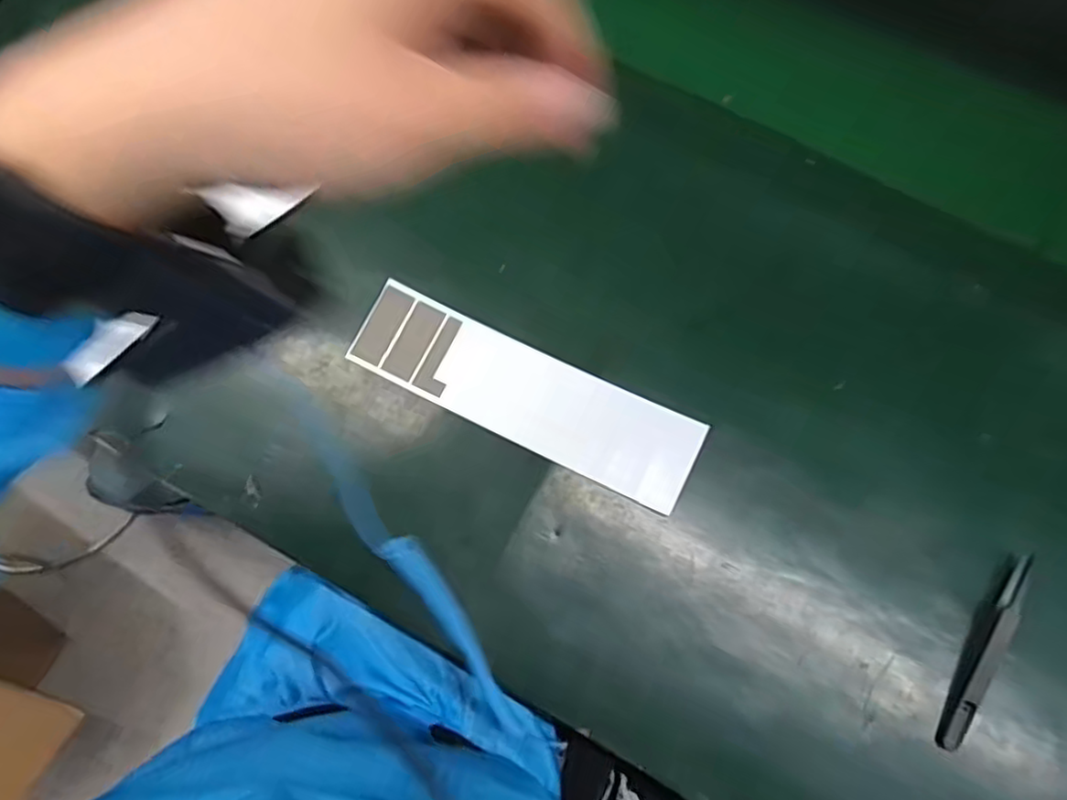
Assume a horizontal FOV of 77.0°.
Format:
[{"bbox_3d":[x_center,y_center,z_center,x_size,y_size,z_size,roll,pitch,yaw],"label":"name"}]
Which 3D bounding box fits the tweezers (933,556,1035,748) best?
[{"bbox_3d":[0.248,0.136,0.365,0.013,0.015,0.113,28,77,7],"label":"tweezers"}]

